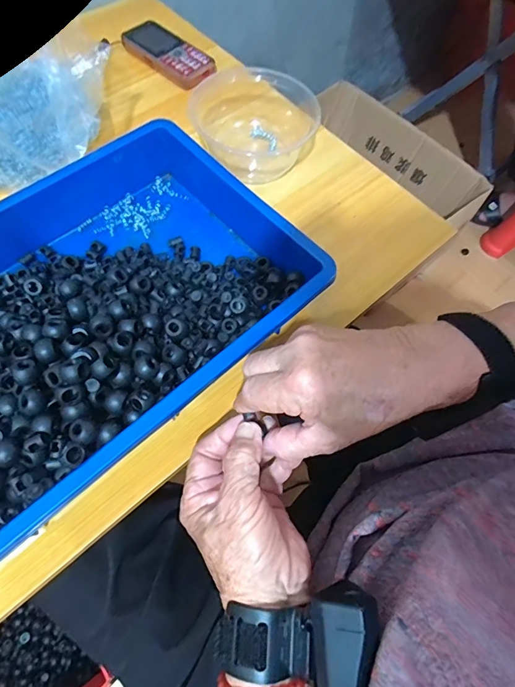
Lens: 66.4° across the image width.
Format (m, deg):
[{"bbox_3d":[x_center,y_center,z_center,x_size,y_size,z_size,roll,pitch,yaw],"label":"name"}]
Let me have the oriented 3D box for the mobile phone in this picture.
[{"bbox_3d":[-0.117,-0.380,0.515,0.133,0.015,0.060,42,70,15],"label":"mobile phone"}]

